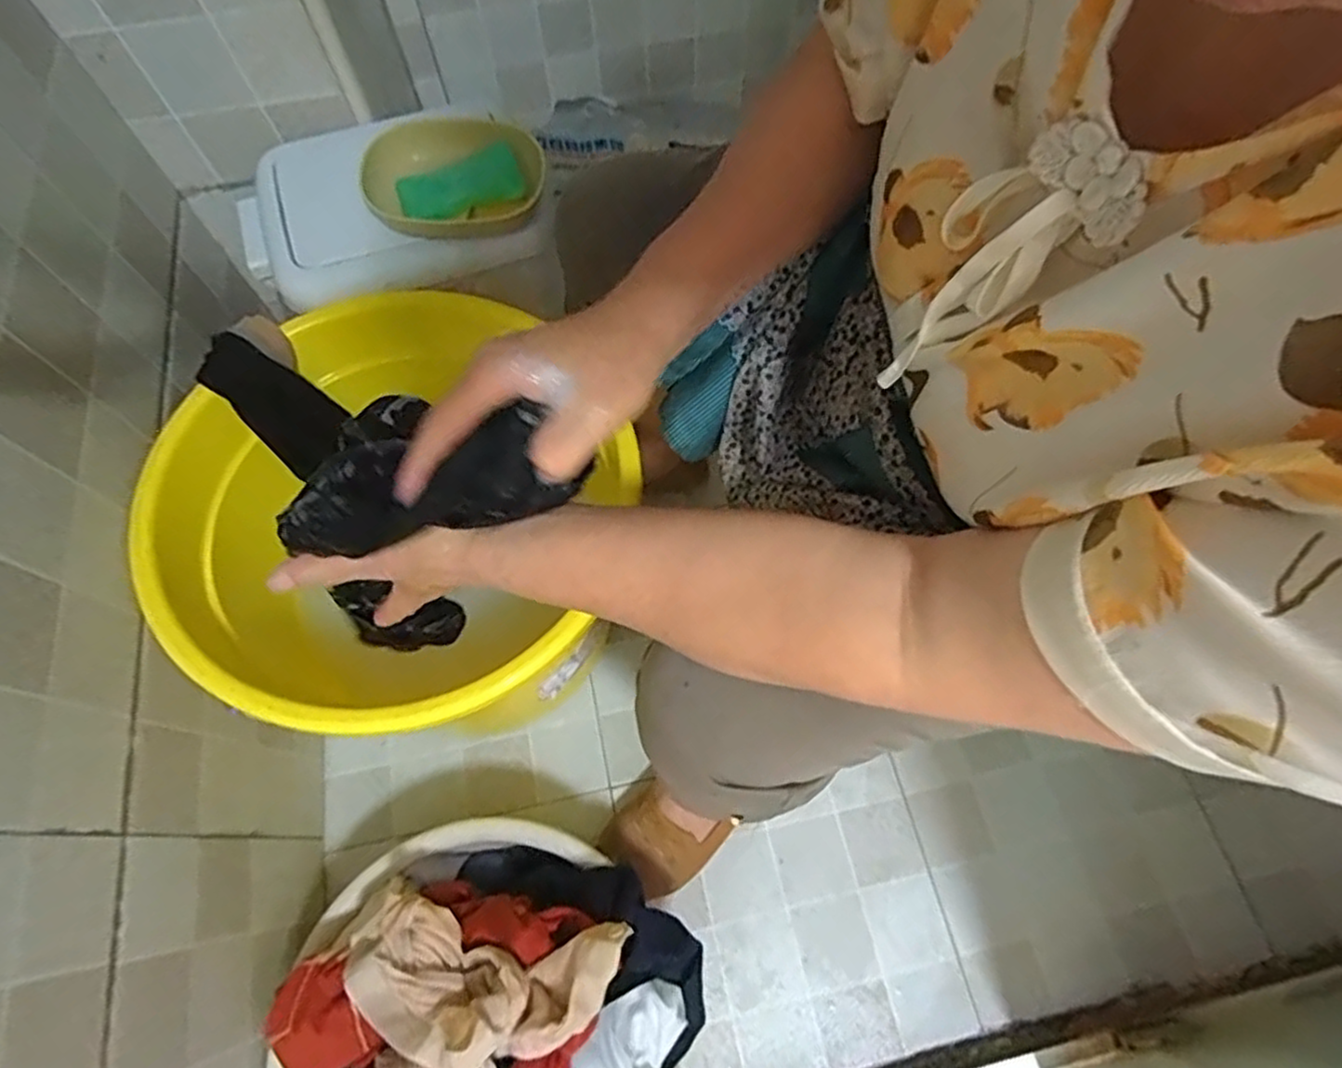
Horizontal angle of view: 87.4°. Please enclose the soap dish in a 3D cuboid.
[{"bbox_3d":[-0.185,-0.310,0.607,0.150,0.041,0.099,-7,66,-3],"label":"soap dish"}]

